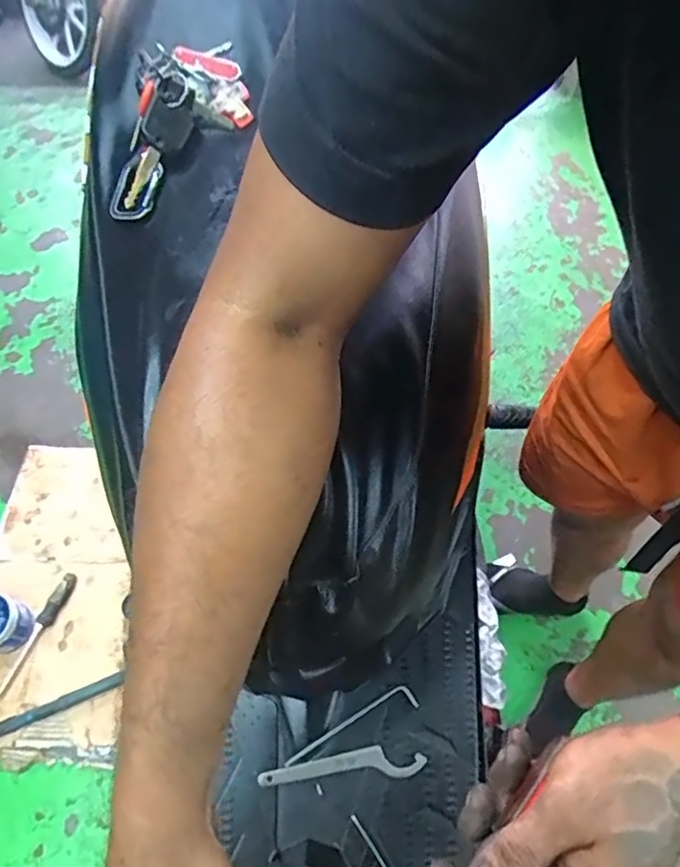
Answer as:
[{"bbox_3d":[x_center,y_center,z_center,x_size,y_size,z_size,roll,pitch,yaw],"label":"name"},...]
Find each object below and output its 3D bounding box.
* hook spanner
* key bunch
[{"bbox_3d":[0.003,0.370,0.633,0.181,0.006,0.030,-3,61,-3],"label":"hook spanner"},{"bbox_3d":[-0.118,-0.235,0.435,0.086,0.023,0.166,12,73,-9],"label":"key bunch"}]

